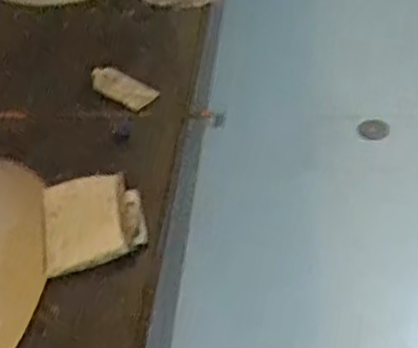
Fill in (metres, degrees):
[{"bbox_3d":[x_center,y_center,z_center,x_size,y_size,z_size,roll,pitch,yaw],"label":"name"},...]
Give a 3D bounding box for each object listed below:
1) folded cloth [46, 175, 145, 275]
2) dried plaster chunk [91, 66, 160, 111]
[{"bbox_3d":[-0.128,0.044,0.718,0.107,0.030,0.122,-11,44,-4],"label":"folded cloth"},{"bbox_3d":[-0.119,-0.118,0.889,0.111,0.021,0.036,25,52,29],"label":"dried plaster chunk"}]

